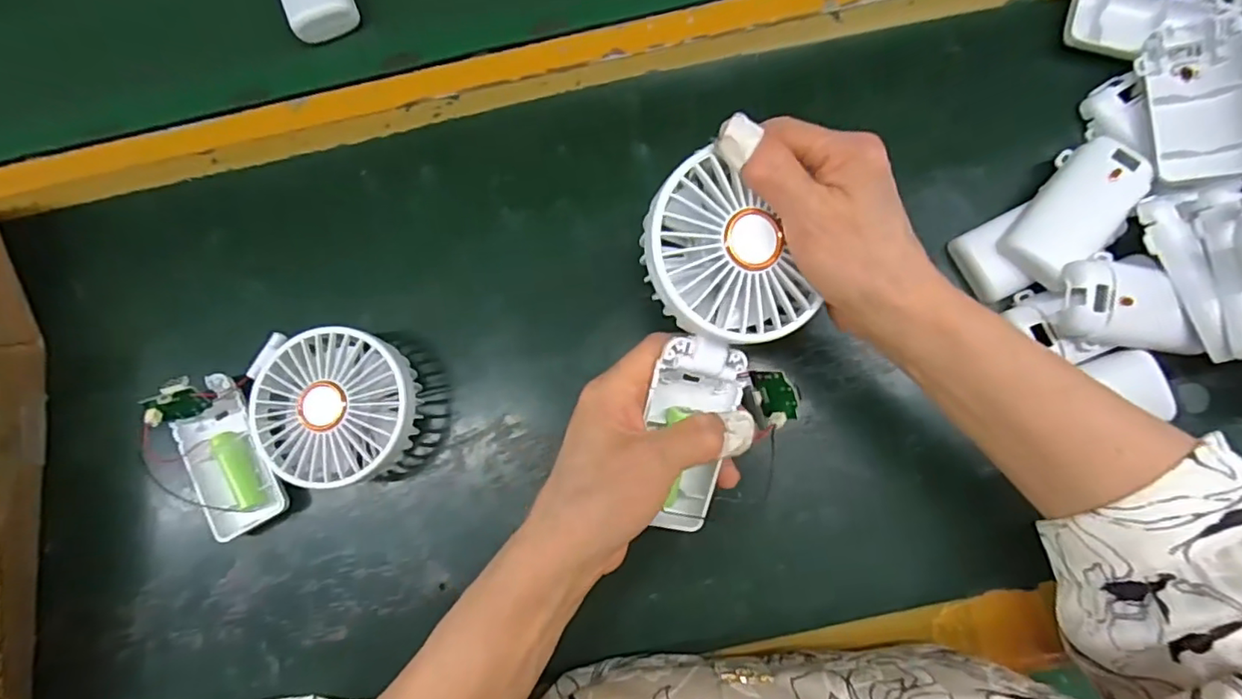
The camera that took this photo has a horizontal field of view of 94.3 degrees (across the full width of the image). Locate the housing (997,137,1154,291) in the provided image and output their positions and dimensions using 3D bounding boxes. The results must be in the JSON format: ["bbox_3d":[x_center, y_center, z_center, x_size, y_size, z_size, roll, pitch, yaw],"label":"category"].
[{"bbox_3d":[0.256,-0.077,0.326,0.044,0.019,0.090,37,84,20],"label":"housing"}]

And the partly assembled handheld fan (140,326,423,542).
[{"bbox_3d":[-0.192,0.044,0.332,0.163,0.045,0.094,-22,80,1],"label":"partly assembled handheld fan"}]

